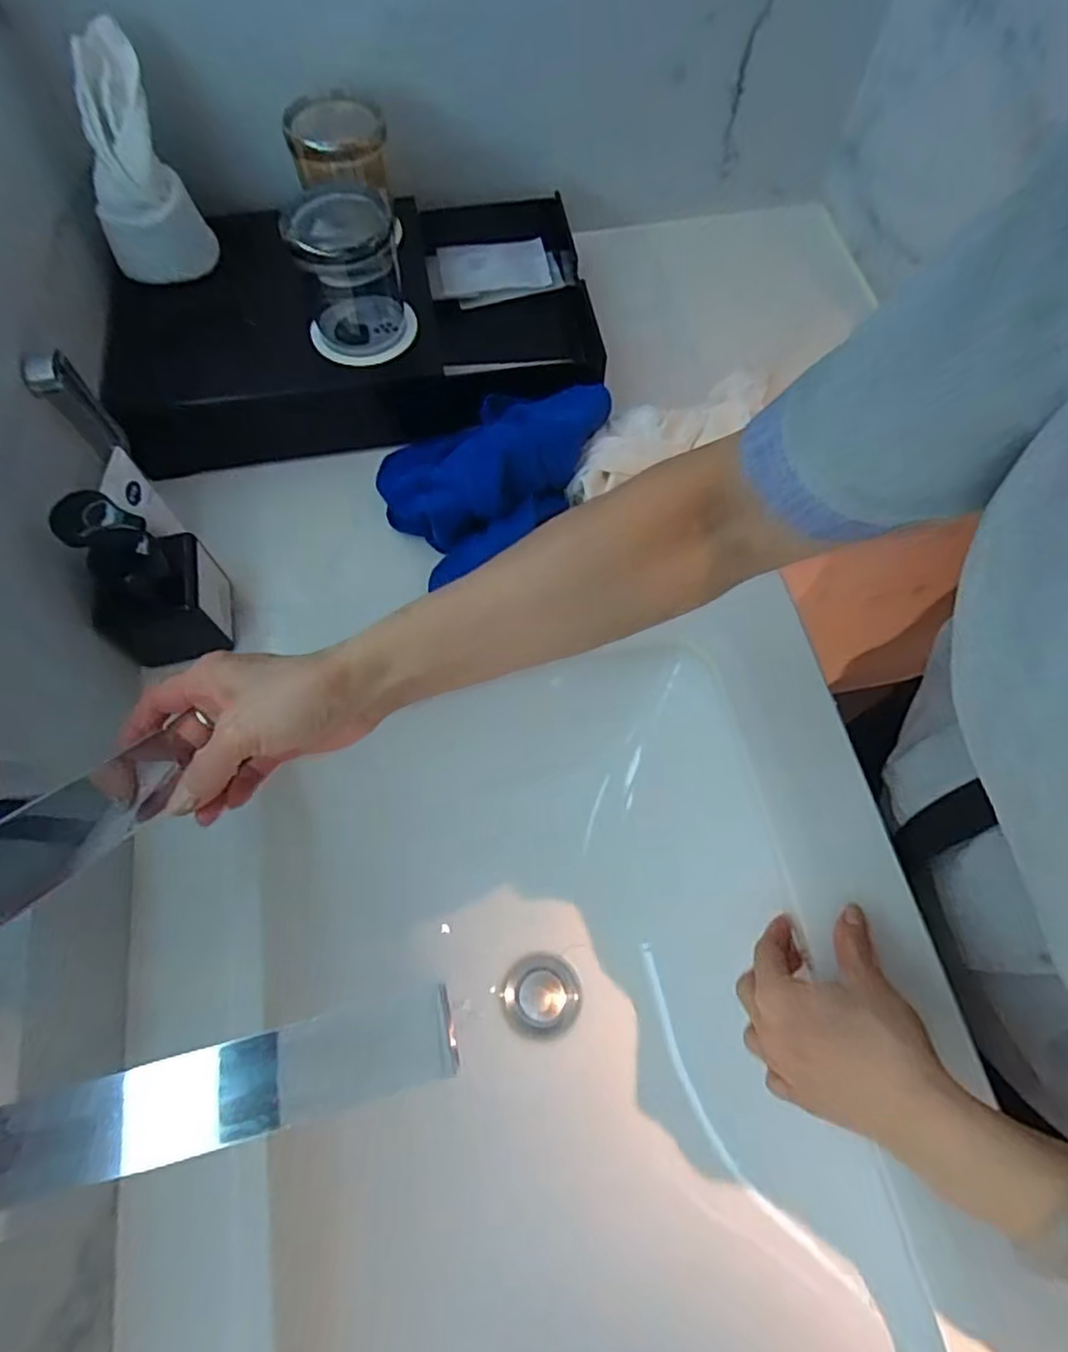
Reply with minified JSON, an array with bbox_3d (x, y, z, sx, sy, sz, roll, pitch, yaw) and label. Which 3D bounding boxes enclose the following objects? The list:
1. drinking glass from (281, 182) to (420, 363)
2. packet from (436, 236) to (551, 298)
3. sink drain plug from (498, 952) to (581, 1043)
[{"bbox_3d":[-0.136,-0.299,0.489,0.077,0.092,0.077,-11,67,-7],"label":"drinking glass"},{"bbox_3d":[-0.038,-0.399,0.633,0.106,0.009,0.072,-11,67,-7],"label":"packet"},{"bbox_3d":[0.005,0.263,0.537,0.065,0.006,0.062,-2,66,-3],"label":"sink drain plug"}]

